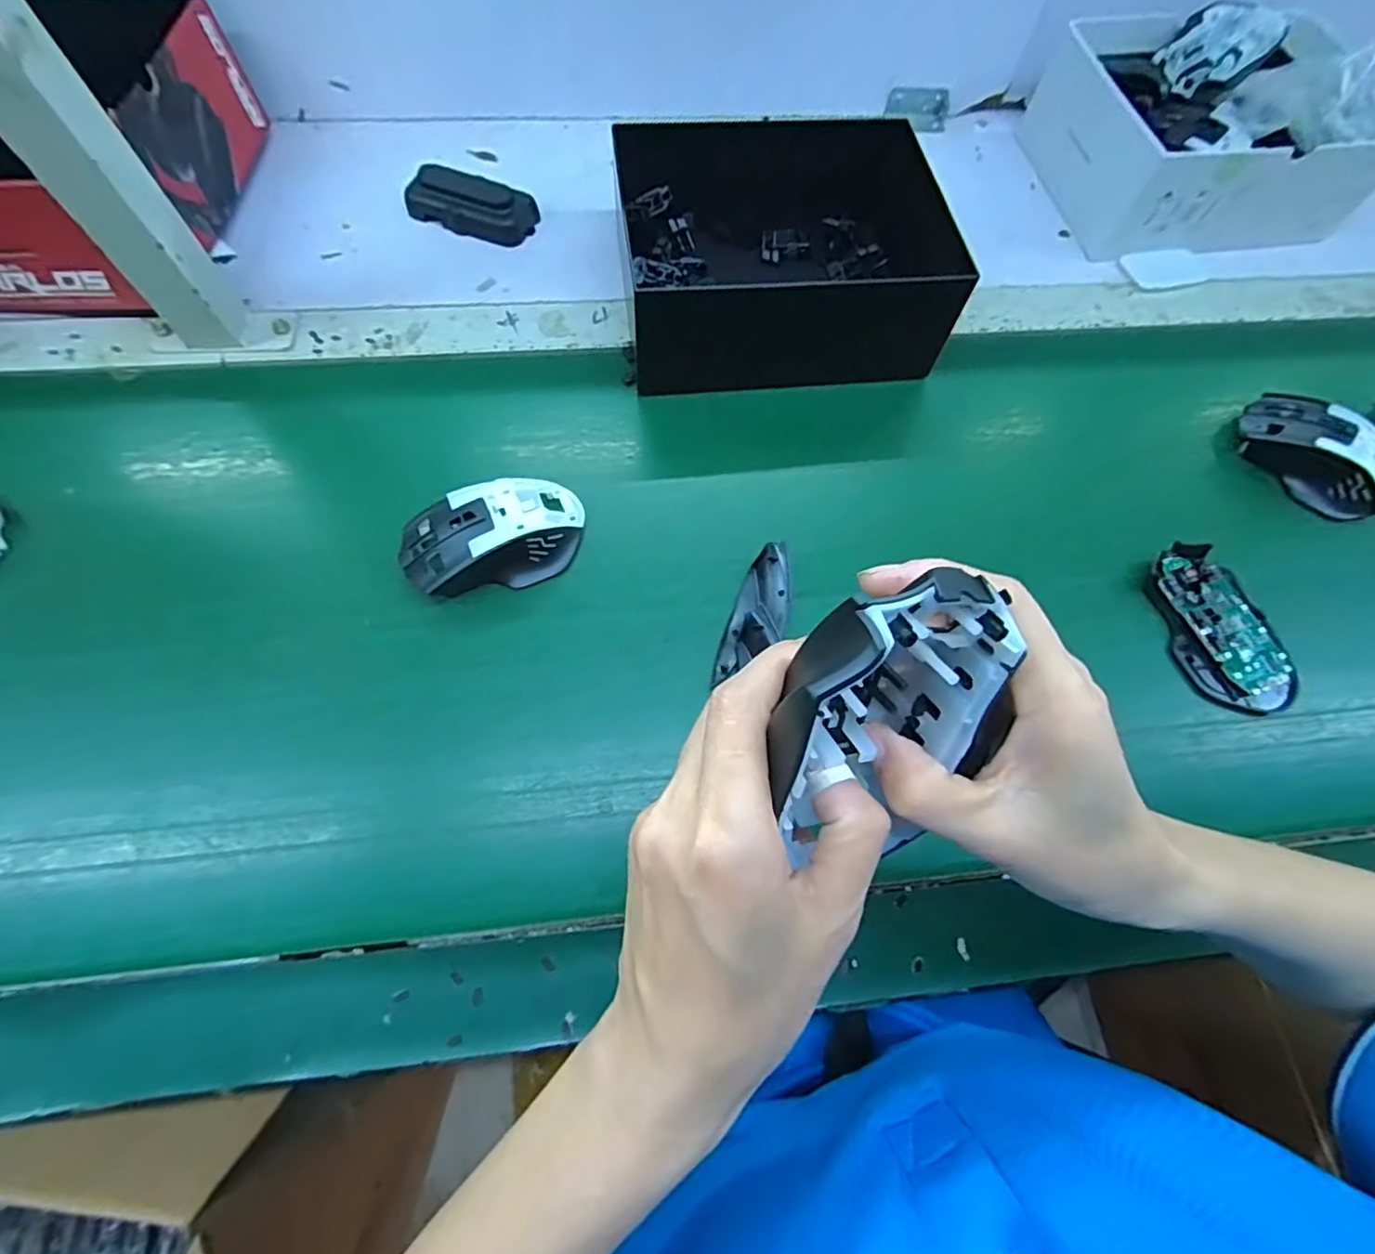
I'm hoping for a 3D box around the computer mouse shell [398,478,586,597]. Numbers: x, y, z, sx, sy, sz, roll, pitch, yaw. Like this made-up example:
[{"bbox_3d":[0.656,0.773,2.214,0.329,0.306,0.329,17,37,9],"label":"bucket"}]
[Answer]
[{"bbox_3d":[-0.121,-0.058,0.387,0.111,0.033,0.064,-19,70,-11],"label":"computer mouse shell"}]

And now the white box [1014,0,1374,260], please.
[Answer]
[{"bbox_3d":[0.444,-0.423,0.527,0.241,0.088,0.193,-5,68,-5],"label":"white box"}]

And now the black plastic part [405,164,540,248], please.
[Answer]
[{"bbox_3d":[-0.180,-0.350,0.510,0.100,0.026,0.043,15,67,3],"label":"black plastic part"}]

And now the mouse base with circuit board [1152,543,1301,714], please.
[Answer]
[{"bbox_3d":[0.342,-0.002,0.395,0.064,0.021,0.113,-11,69,-8],"label":"mouse base with circuit board"}]

